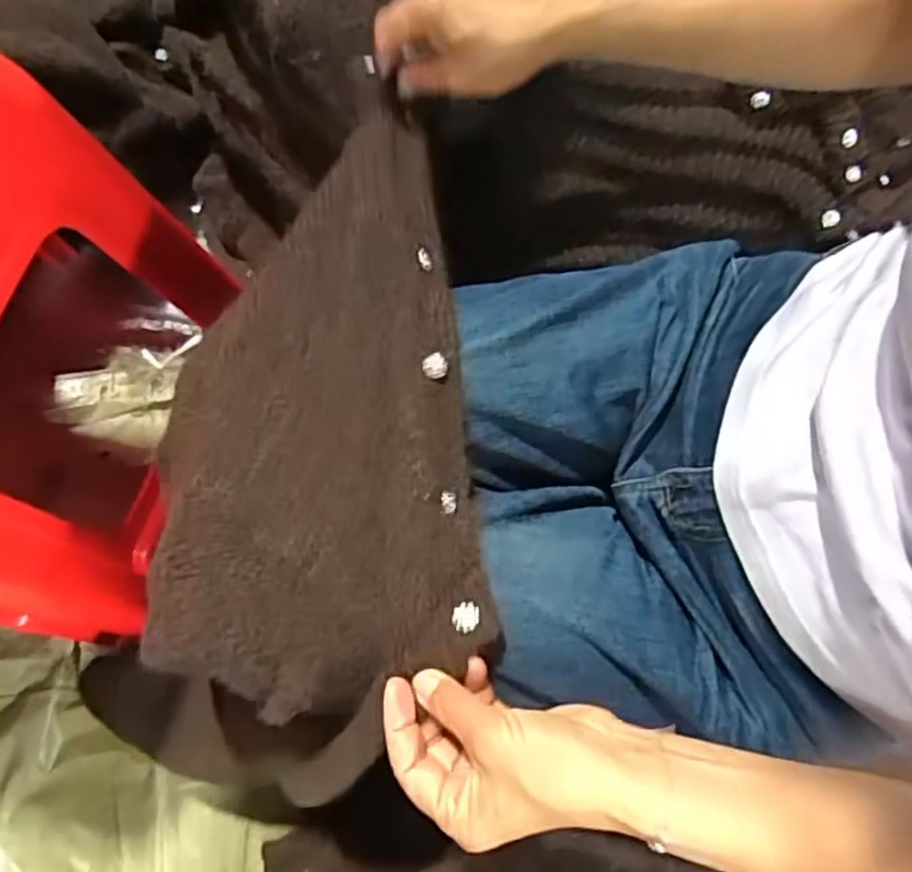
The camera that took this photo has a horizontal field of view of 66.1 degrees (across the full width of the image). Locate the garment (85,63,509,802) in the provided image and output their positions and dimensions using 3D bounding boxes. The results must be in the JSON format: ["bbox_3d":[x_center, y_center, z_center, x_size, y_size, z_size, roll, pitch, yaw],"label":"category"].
[{"bbox_3d":[-0.074,-0.003,0.438,0.214,0.072,0.433,11,81,4],"label":"garment"}]

